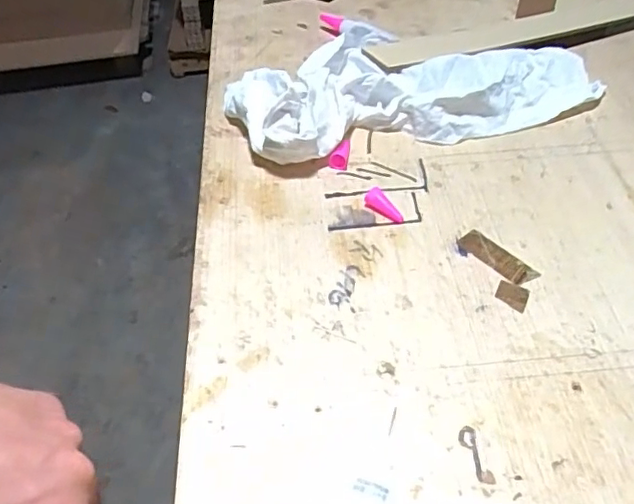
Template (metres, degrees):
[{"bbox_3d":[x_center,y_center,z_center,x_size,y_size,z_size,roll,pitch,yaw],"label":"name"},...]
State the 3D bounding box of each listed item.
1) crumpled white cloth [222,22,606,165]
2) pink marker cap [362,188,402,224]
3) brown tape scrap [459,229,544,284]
[{"bbox_3d":[0.086,-0.160,0.514,0.336,0.048,0.151,-12,50,-6],"label":"crumpled white cloth"},{"bbox_3d":[0.051,-0.035,0.433,0.013,0.013,0.035,-29,53,-19],"label":"pink marker cap"},{"bbox_3d":[0.130,0.003,0.402,0.020,0.004,0.057,-35,56,-23],"label":"brown tape scrap"}]

